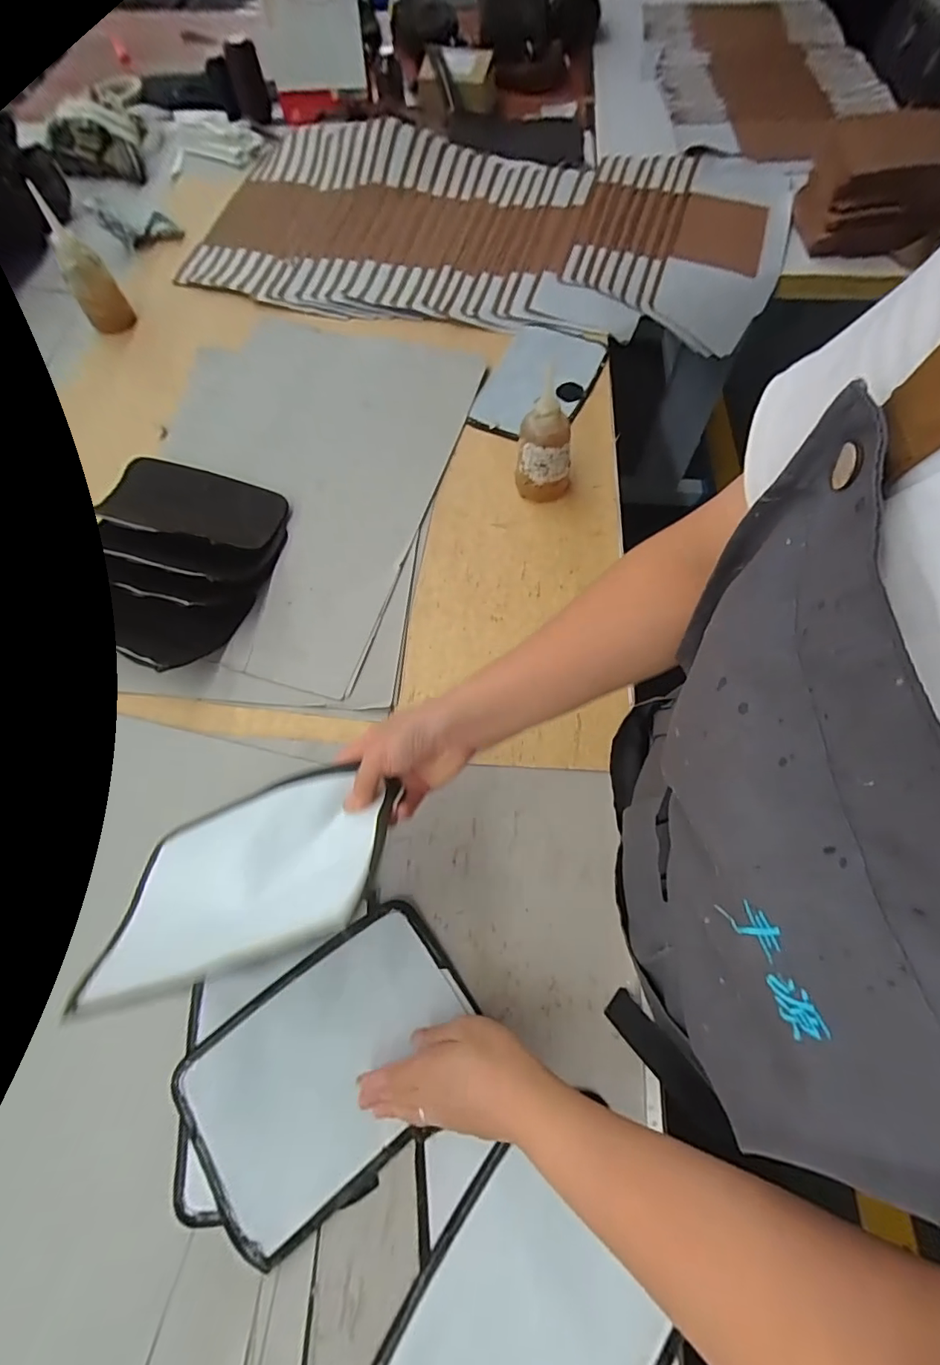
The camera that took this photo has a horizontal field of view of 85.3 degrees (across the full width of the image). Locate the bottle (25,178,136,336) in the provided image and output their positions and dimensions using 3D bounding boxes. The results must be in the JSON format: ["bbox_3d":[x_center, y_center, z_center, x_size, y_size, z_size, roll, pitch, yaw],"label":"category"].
[{"bbox_3d":[-0.533,-0.571,0.696,0.054,0.151,0.038,-12,67,-3],"label":"bottle"}]

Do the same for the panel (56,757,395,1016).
[{"bbox_3d":[-0.155,0.132,0.356,0.204,0.028,0.138,-15,38,4],"label":"panel"}]

